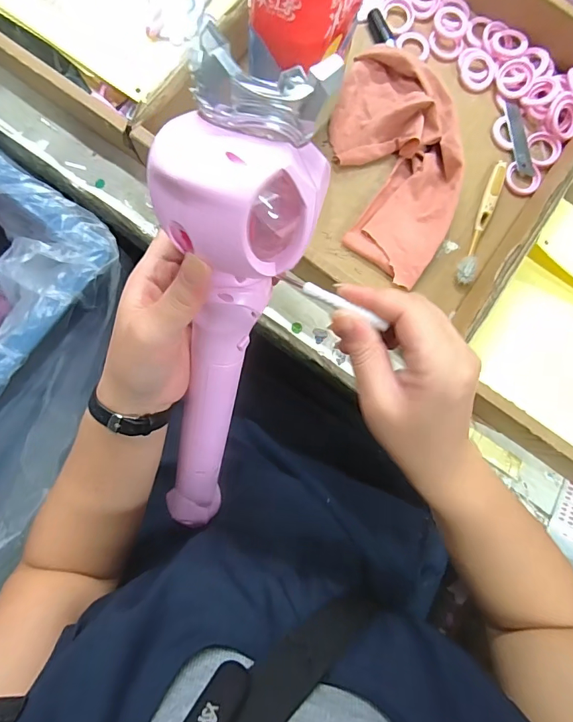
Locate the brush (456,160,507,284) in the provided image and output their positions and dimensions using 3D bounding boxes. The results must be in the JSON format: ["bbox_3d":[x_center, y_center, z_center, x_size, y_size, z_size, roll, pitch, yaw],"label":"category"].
[{"bbox_3d":[0.202,-0.142,0.423,0.020,0.013,0.140,23,83,-2],"label":"brush"}]

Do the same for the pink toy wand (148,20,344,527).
[{"bbox_3d":[-0.046,0.000,0.280,0.076,0.342,0.054,14,42,-2],"label":"pink toy wand"}]

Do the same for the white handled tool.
[{"bbox_3d":[0.025,-0.035,0.232,0.067,0.005,0.007,29,84,19],"label":"white handled tool"}]

